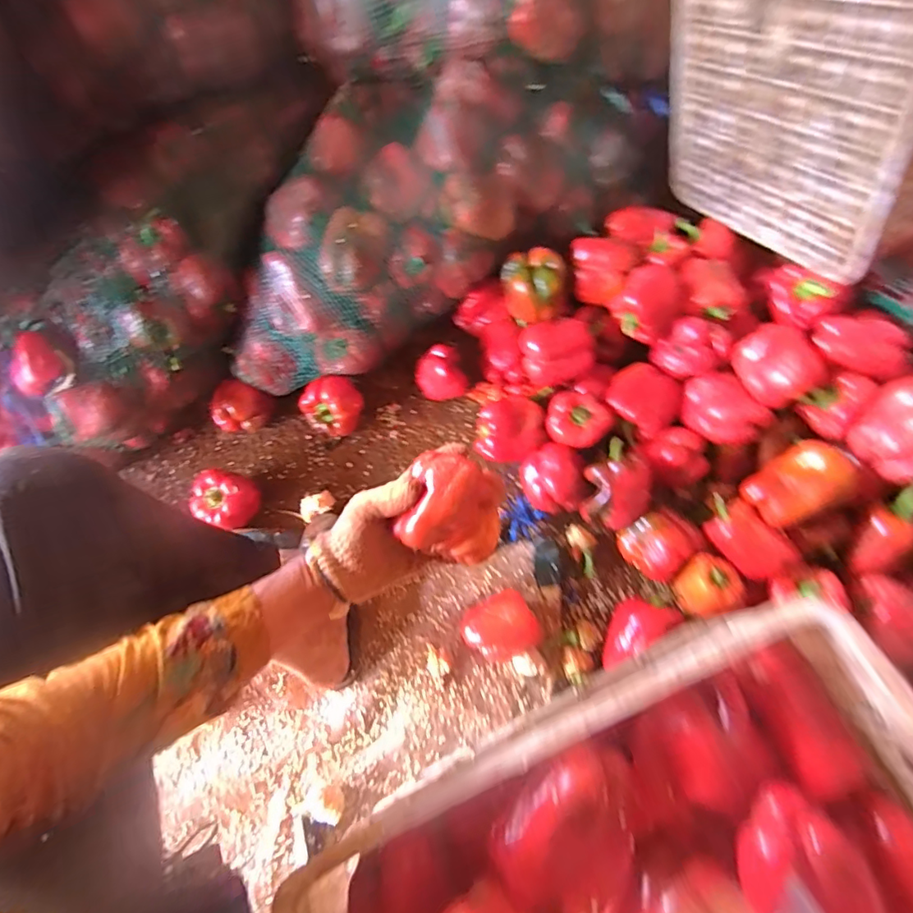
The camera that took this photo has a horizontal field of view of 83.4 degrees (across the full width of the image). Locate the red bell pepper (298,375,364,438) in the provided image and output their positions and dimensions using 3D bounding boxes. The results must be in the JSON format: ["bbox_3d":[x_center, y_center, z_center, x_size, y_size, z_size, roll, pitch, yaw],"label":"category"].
[{"bbox_3d":[-0.198,-0.074,0.833,0.094,0.088,0.079,-31,72,-11],"label":"red bell pepper"}]

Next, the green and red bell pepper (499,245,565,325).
[{"bbox_3d":[0.121,-0.261,0.806,0.100,0.074,0.100,3,69,2],"label":"green and red bell pepper"}]

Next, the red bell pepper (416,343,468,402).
[{"bbox_3d":[-0.027,-0.132,0.838,0.076,0.073,0.071,-16,70,-6],"label":"red bell pepper"}]

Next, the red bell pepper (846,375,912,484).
[{"bbox_3d":[0.578,-0.041,0.642,0.104,0.096,0.110,0,69,0],"label":"red bell pepper"}]

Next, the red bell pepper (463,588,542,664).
[{"bbox_3d":[0.059,0.235,0.700,0.097,0.066,0.083,-28,71,-10],"label":"red bell pepper"}]

